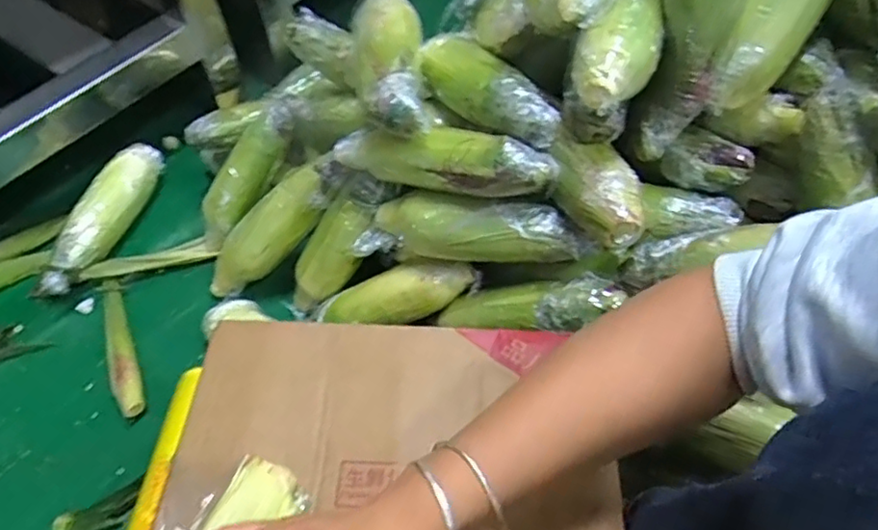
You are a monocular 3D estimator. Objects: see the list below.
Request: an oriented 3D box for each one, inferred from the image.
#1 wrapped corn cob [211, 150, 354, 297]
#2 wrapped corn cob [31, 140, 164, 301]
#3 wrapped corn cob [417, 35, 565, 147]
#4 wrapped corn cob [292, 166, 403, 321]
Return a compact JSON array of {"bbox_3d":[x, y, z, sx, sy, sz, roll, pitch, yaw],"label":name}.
[{"bbox_3d":[-0.184,-0.039,0.694,0.230,0.050,0.048,-40,53,21],"label":"wrapped corn cob"},{"bbox_3d":[-0.437,-0.068,0.804,0.063,0.048,0.236,14,56,12],"label":"wrapped corn cob"},{"bbox_3d":[0.041,-0.168,0.574,0.068,0.046,0.191,-35,60,-21],"label":"wrapped corn cob"},{"bbox_3d":[-0.114,-0.021,0.674,0.041,0.203,0.054,3,41,-45],"label":"wrapped corn cob"}]

